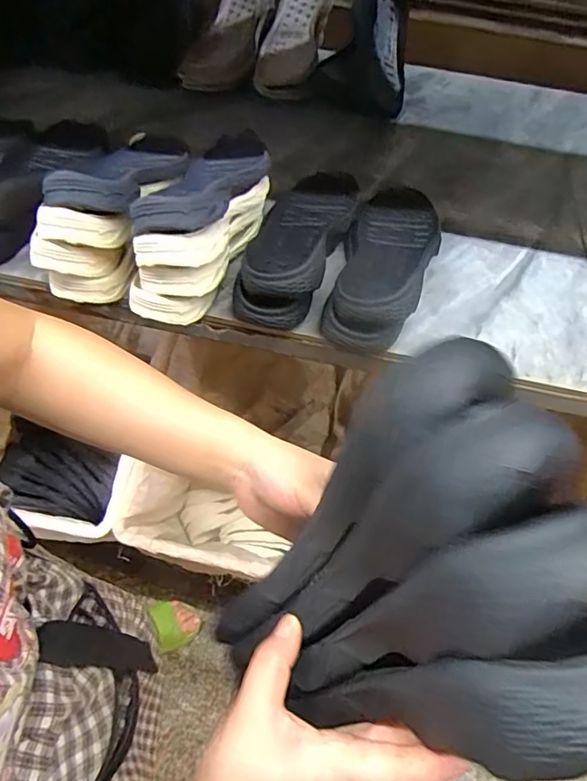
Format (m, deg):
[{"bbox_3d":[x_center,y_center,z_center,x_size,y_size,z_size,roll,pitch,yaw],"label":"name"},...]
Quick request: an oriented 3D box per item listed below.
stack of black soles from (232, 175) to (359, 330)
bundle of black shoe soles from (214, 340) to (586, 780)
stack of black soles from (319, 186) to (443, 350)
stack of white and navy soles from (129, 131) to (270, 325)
[{"bbox_3d":[0.012,-0.193,0.641,0.106,0.092,0.285,13,53,5],"label":"stack of black soles"},{"bbox_3d":[0.058,0.104,0.280,0.090,0.242,0.172,-2,52,-37],"label":"bundle of black shoe soles"},{"bbox_3d":[0.115,-0.167,0.632,0.110,0.086,0.292,13,53,4],"label":"stack of black soles"},{"bbox_3d":[-0.100,-0.210,0.614,0.105,0.142,0.276,12,53,4],"label":"stack of white and navy soles"}]

